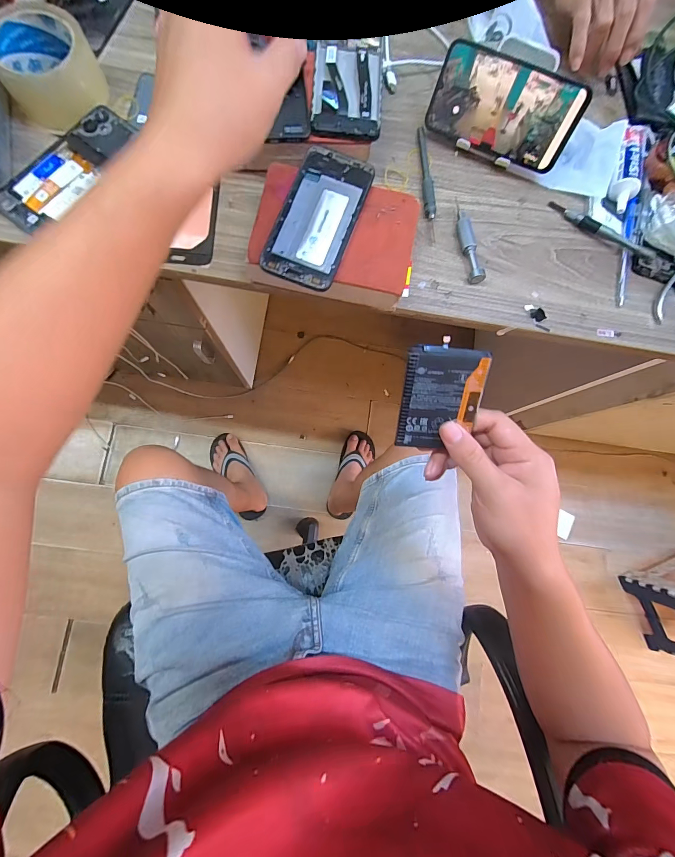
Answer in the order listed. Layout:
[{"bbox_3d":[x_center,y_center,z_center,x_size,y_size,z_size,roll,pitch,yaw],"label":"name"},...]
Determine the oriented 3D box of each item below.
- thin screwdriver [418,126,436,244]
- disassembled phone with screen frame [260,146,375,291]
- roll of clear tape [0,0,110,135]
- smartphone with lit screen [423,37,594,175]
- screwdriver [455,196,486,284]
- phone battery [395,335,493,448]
[{"bbox_3d":[0.106,-0.292,0.406,0.013,0.009,0.146,-1,81,-4],"label":"thin screwdriver"},{"bbox_3d":[-0.019,-0.212,0.345,0.073,0.004,0.148,20,80,-1],"label":"disassembled phone with screen frame"},{"bbox_3d":[-0.309,-0.386,0.376,0.099,0.060,0.093,1,81,-4],"label":"roll of clear tape"},{"bbox_3d":[0.183,-0.355,0.384,0.157,0.077,0.005,24,40,4],"label":"smartphone with lit screen"},{"bbox_3d":[0.148,-0.218,0.396,0.017,0.013,0.105,-12,82,-6],"label":"screwdriver"},{"bbox_3d":[0.084,-0.023,0.279,0.061,0.004,0.087,4,118,1],"label":"phone battery"}]

